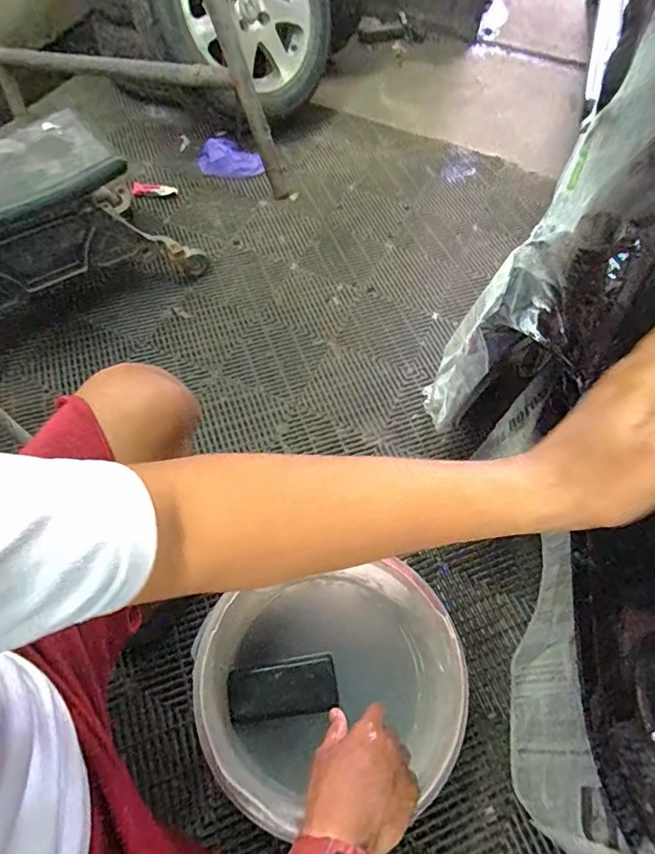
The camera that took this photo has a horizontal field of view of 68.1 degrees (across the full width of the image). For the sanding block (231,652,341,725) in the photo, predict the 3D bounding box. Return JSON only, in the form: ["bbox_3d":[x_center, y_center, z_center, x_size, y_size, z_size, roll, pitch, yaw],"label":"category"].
[{"bbox_3d":[-0.059,0.353,0.653,0.141,0.014,0.065,-7,60,-8],"label":"sanding block"}]

